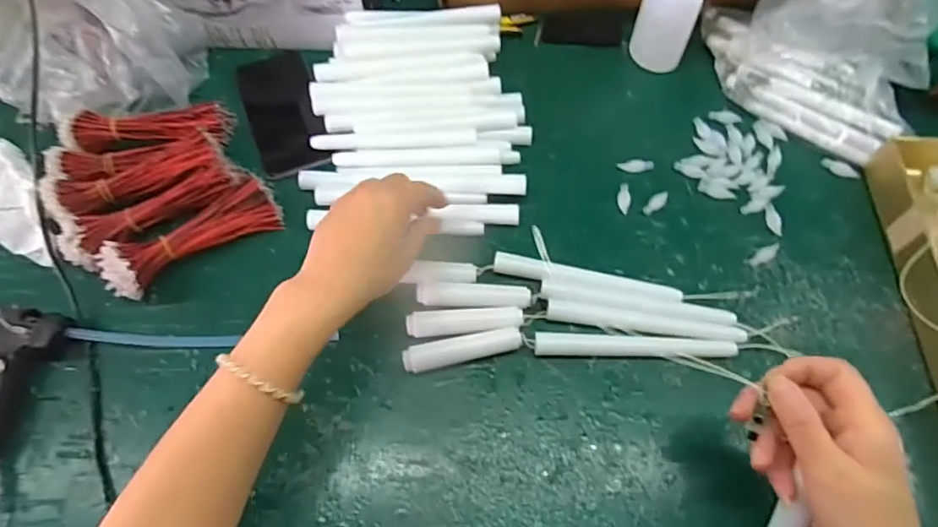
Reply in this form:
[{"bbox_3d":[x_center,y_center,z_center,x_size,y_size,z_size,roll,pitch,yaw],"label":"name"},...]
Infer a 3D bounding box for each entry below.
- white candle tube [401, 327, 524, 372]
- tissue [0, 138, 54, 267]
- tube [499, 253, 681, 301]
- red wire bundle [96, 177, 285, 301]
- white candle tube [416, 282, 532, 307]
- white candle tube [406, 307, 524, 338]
[{"bbox_3d":[-0.004,0.065,0.411,0.090,0.016,0.019,-12,61,-4],"label":"white candle tube"},{"bbox_3d":[-0.405,-0.053,0.475,0.063,0.027,0.141,-37,66,-16],"label":"tissue"},{"bbox_3d":[0.095,0.013,0.437,0.149,0.019,0.016,9,62,8],"label":"tube"},{"bbox_3d":[-0.226,-0.020,0.453,0.142,0.034,0.047,-35,65,-30],"label":"red wire bundle"},{"bbox_3d":[0.004,0.026,0.433,0.089,0.014,0.019,0,61,2],"label":"white candle tube"},{"bbox_3d":[-0.003,0.045,0.422,0.089,0.014,0.021,-6,61,-1],"label":"white candle tube"}]

